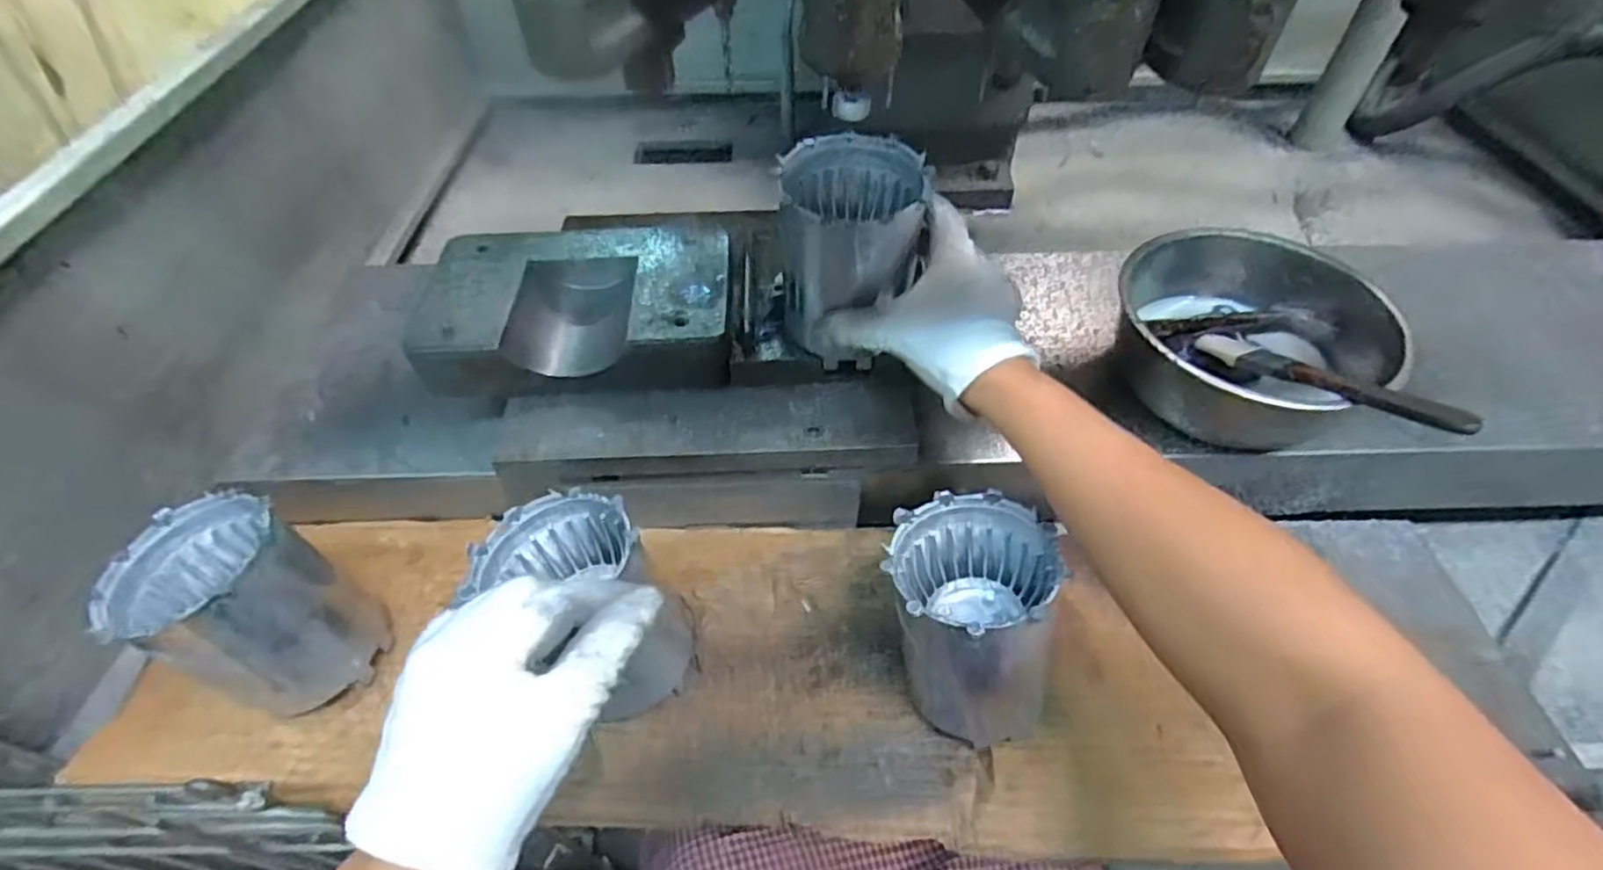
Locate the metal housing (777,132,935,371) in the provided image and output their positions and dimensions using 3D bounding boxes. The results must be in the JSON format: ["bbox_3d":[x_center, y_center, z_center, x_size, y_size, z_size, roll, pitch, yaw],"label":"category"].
[{"bbox_3d":[0.033,-0.121,0.467,0.090,0.116,0.094,-2,51,-1],"label":"metal housing"}]

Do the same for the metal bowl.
[{"bbox_3d":[0.335,-0.073,0.531,0.185,0.072,0.185,0,51,0],"label":"metal bowl"}]

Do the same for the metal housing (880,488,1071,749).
[{"bbox_3d":[0.094,0.108,0.423,0.087,0.126,0.113,8,52,7],"label":"metal housing"}]

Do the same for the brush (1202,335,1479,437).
[{"bbox_3d":[0.341,-0.038,0.463,0.020,0.014,0.181,-17,27,-12],"label":"brush"}]

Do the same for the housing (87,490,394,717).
[{"bbox_3d":[-0.338,0.106,0.434,0.110,0.113,0.093,13,53,11],"label":"housing"}]

